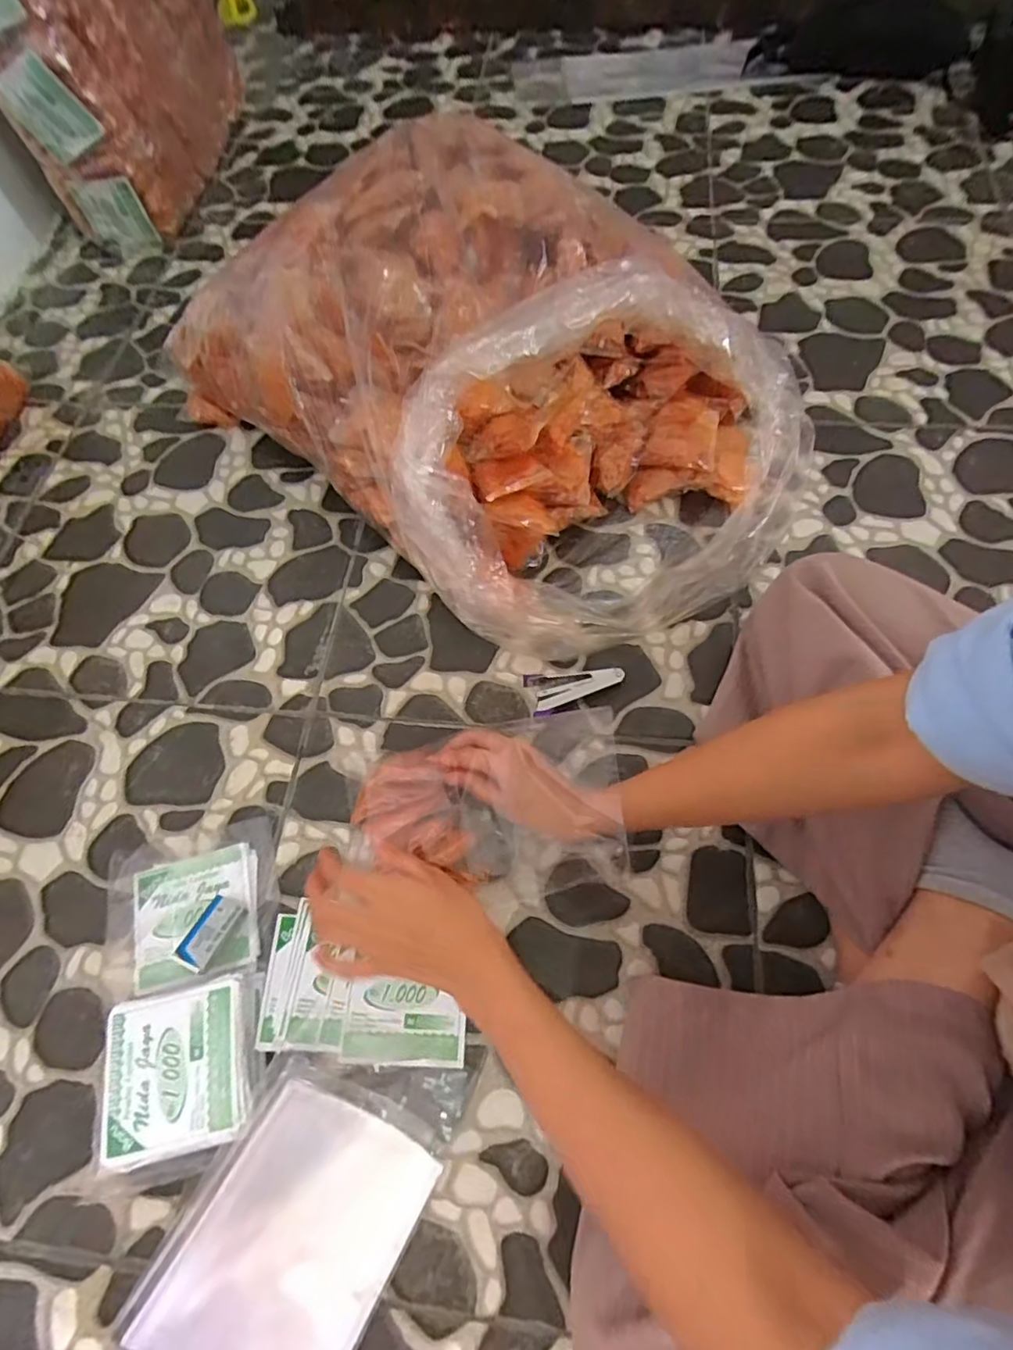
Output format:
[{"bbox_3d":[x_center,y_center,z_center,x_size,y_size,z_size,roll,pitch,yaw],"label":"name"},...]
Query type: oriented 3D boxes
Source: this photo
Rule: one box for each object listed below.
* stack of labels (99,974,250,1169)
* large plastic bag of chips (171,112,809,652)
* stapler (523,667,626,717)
[{"bbox_3d":[-0.236,0.285,0.432,0.099,0.029,0.101,-11,65,-3],"label":"stack of labels"},{"bbox_3d":[-0.012,-0.300,0.606,0.590,0.220,0.395,41,72,19],"label":"large plastic bag of chips"},{"bbox_3d":[0.065,0.008,0.562,0.089,0.014,0.046,-16,65,-5],"label":"stapler"}]

